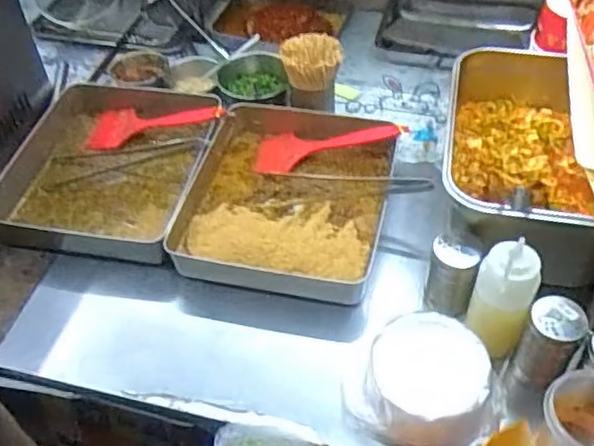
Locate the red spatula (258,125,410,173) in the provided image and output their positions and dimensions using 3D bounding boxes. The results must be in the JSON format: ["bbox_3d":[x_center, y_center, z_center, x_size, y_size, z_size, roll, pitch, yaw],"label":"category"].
[{"bbox_3d":[0.051,-0.123,1.015,0.239,0.020,0.079,-9,48,16],"label":"red spatula"}]

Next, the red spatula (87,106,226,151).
[{"bbox_3d":[-0.236,-0.168,1.061,0.242,0.019,0.085,-6,47,21],"label":"red spatula"}]

